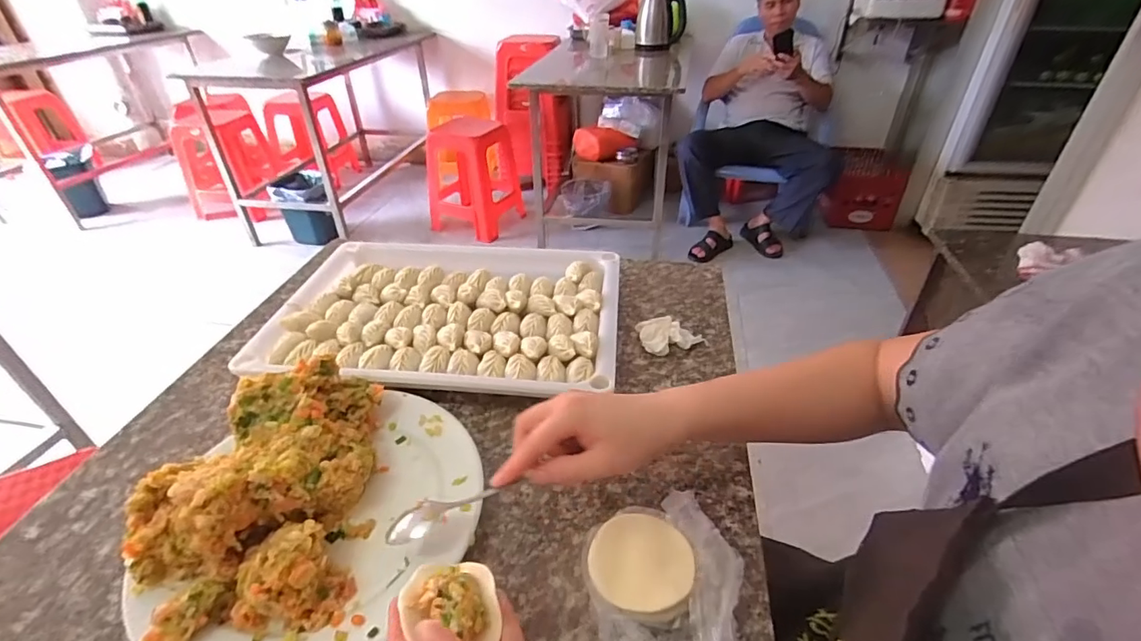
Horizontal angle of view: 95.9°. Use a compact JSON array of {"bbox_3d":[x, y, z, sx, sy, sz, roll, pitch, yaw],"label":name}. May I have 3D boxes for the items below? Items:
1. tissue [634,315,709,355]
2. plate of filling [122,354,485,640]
[{"bbox_3d":[0.114,0.019,0.583,0.079,0.027,0.042,8,37,12],"label":"tissue"},{"bbox_3d":[-0.189,0.129,0.387,0.223,0.083,0.230,-1,37,1],"label":"plate of filling"}]

